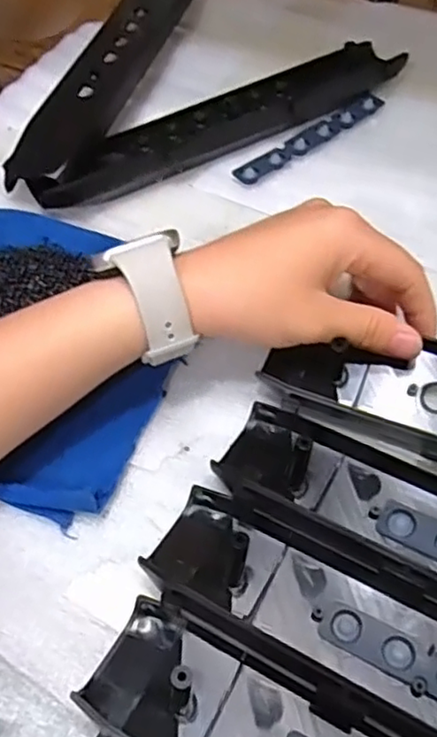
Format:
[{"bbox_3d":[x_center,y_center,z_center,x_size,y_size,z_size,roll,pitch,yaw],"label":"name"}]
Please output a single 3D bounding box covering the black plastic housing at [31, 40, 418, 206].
[{"bbox_3d":[-0.003,-0.167,0.445,0.259,0.027,0.055,-26,57,-11],"label":"black plastic housing"}]

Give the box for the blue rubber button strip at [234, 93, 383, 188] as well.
[{"bbox_3d":[0.063,-0.156,0.443,0.125,0.004,0.018,-33,59,-16],"label":"blue rubber button strip"}]

